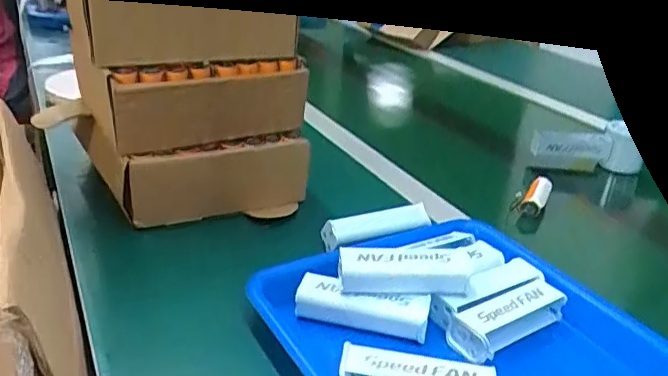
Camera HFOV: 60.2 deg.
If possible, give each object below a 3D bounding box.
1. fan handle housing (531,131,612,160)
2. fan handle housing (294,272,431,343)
[{"bbox_3d":[0.315,-0.058,0.767,0.102,0.035,0.020,3,27,-3],"label":"fan handle housing"},{"bbox_3d":[0.022,0.091,0.443,0.098,0.031,0.024,9,27,9],"label":"fan handle housing"}]

